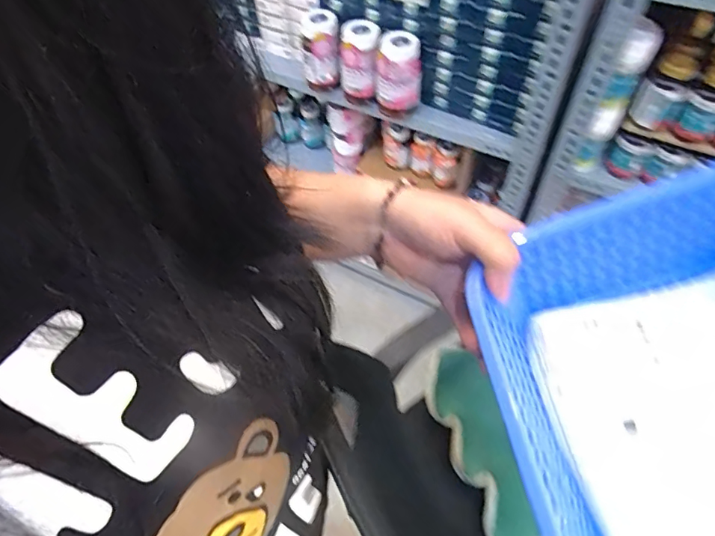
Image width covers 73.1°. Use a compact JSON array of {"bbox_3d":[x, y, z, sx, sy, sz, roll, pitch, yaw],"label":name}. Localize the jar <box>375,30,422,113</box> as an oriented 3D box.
[{"bbox_3d":[0.074,-0.352,0.881,0.070,0.141,0.062,24,60,19],"label":"jar"}]

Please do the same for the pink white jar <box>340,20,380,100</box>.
[{"bbox_3d":[0.004,-0.379,0.897,0.071,0.123,0.066,-2,55,3],"label":"pink white jar"}]

